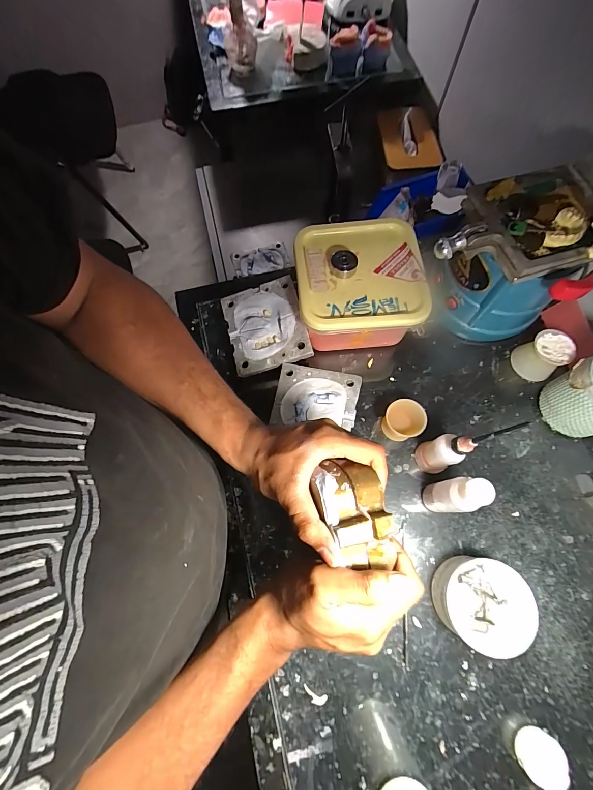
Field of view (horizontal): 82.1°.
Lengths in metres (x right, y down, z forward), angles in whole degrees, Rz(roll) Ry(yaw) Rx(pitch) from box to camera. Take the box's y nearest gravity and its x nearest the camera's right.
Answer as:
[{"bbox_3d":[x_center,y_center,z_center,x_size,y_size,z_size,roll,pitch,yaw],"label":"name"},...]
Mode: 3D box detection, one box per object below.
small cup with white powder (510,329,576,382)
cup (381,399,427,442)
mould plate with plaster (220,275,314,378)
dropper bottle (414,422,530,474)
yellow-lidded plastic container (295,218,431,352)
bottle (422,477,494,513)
[{"bbox_3d":[0.363,-0.058,0.501,0.052,0.054,0.057,0,71,1],"label":"small cup with white powder"},{"bbox_3d":[0.150,0.036,0.478,0.053,0.046,0.051,0,71,1],"label":"cup"},{"bbox_3d":[-0.046,-0.100,0.498,0.112,0.016,0.125,-16,78,9],"label":"mould plate with plaster"},{"bbox_3d":[0.184,0.062,0.396,0.038,0.182,0.034,32,75,11],"label":"dropper bottle"},{"bbox_3d":[0.087,-0.152,0.510,0.166,0.111,0.166,-4,71,-1],"label":"yellow-lidded plastic container"},{"bbox_3d":[0.186,0.120,0.405,0.031,0.128,0.036,-7,72,-2],"label":"bottle"}]

